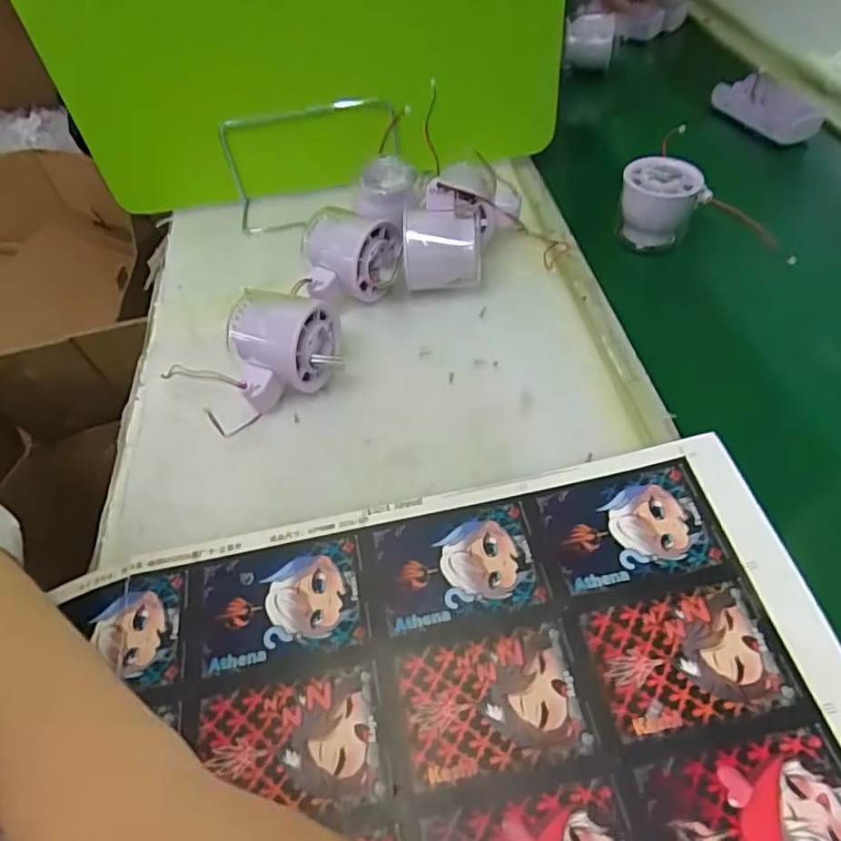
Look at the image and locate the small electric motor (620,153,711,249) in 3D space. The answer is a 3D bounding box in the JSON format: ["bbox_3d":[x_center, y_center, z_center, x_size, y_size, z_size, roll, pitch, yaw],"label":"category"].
[{"bbox_3d":[0.203,-0.183,0.505,0.067,0.066,0.054,14,53,16],"label":"small electric motor"}]

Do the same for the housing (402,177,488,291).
[{"bbox_3d":[0.018,-0.141,0.461,0.059,0.071,0.056,-1,50,4],"label":"housing"}]

